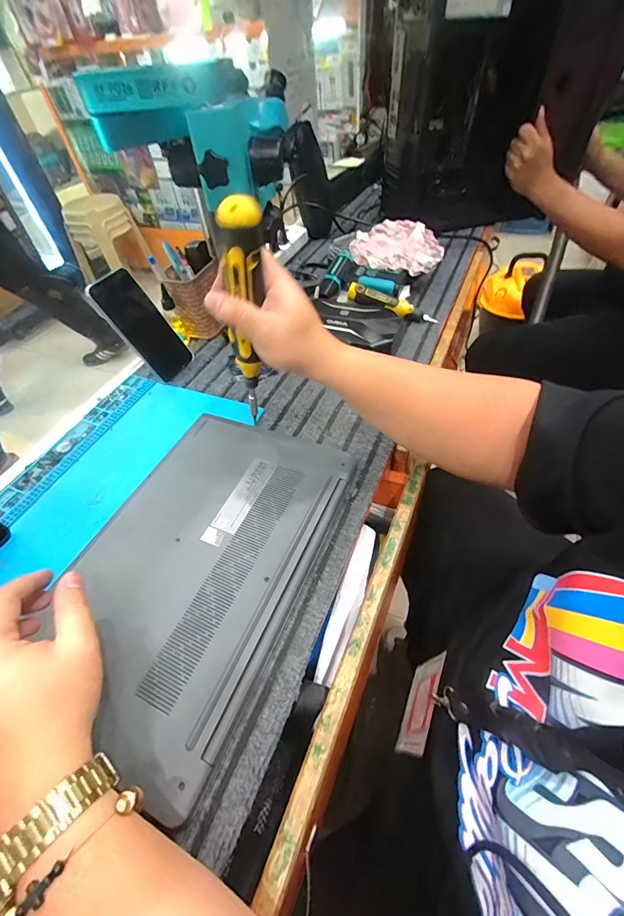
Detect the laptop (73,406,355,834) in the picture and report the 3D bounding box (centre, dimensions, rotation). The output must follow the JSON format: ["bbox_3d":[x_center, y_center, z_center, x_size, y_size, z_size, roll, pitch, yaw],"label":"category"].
[{"bbox_3d":[-0.113,0.093,0.392,0.213,0.031,0.341,17,54,19],"label":"laptop"}]

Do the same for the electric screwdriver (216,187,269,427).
[{"bbox_3d":[-0.064,-0.132,0.386,0.031,0.227,0.039,37,55,24],"label":"electric screwdriver"}]

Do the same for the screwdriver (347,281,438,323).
[{"bbox_3d":[0.137,-0.262,0.649,0.157,0.026,0.033,21,54,1],"label":"screwdriver"}]

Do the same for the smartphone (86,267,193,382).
[{"bbox_3d":[-0.254,-0.201,0.577,0.011,0.160,0.077,2,51,43],"label":"smartphone"}]

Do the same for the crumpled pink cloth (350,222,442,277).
[{"bbox_3d":[0.156,-0.392,0.703,0.165,0.038,0.142,1,50,7],"label":"crumpled pink cloth"}]

